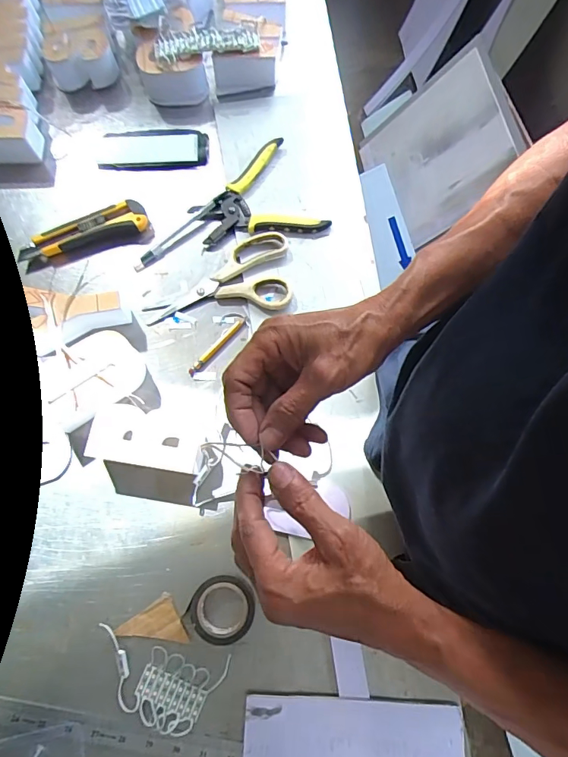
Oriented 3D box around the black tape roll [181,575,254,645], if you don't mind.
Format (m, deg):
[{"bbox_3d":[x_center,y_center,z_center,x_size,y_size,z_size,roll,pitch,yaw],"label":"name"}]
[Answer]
[{"bbox_3d":[-0.059,0.224,0.433,0.059,0.016,0.060,0,74,0],"label":"black tape roll"}]

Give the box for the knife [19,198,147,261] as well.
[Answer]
[{"bbox_3d":[-0.244,-0.176,0.546,0.152,0.019,0.044,-23,75,-7],"label":"knife"}]

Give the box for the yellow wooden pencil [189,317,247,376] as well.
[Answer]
[{"bbox_3d":[-0.078,-0.039,0.519,0.011,0.005,0.091,41,78,10],"label":"yellow wooden pencil"}]

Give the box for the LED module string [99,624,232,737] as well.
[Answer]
[{"bbox_3d":[-0.117,0.285,0.413,0.119,0.019,0.072,11,70,3],"label":"LED module string"}]

